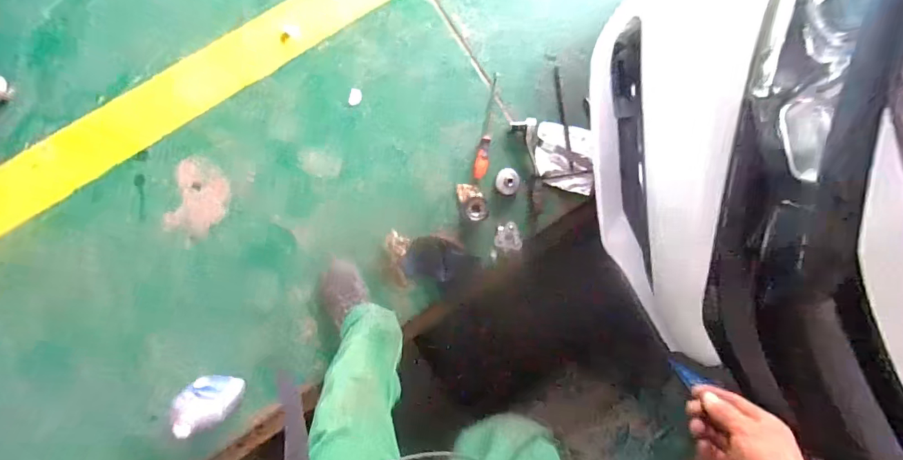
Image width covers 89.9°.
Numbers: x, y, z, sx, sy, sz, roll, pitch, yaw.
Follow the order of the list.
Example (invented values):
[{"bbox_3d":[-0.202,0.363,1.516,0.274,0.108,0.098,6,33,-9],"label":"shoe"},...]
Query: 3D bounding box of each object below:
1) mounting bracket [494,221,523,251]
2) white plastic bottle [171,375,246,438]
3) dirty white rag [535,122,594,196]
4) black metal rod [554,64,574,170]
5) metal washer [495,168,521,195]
[{"bbox_3d":[0.149,0.017,1.184,0.077,0.043,0.075,12,90,-8],"label":"mounting bracket"},{"bbox_3d":[-0.543,0.381,0.986,0.117,0.186,0.064,-3,92,-8],"label":"white plastic bottle"},{"bbox_3d":[0.309,-0.194,1.238,0.161,0.042,0.183,2,92,-7],"label":"dirty white rag"},{"bbox_3d":[0.302,-0.297,1.214,0.016,0.014,0.274,-11,93,-6],"label":"black metal rod"},{"bbox_3d":[0.151,-0.128,1.179,0.061,0.033,0.067,19,90,-7],"label":"metal washer"}]

